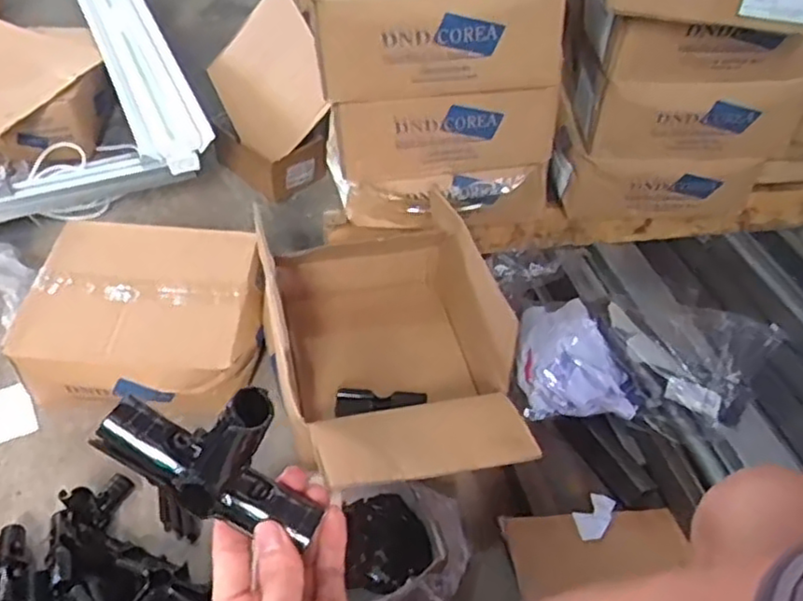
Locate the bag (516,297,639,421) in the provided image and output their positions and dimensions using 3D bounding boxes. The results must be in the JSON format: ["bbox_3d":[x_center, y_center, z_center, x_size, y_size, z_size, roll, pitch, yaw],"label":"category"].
[{"bbox_3d":[0.259,0.070,1.047,0.159,0.106,0.204,4,46,-2],"label":"bag"}]

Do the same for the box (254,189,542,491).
[{"bbox_3d":[-0.018,0.076,0.980,0.288,0.276,0.458,-9,48,-14],"label":"box"}]

